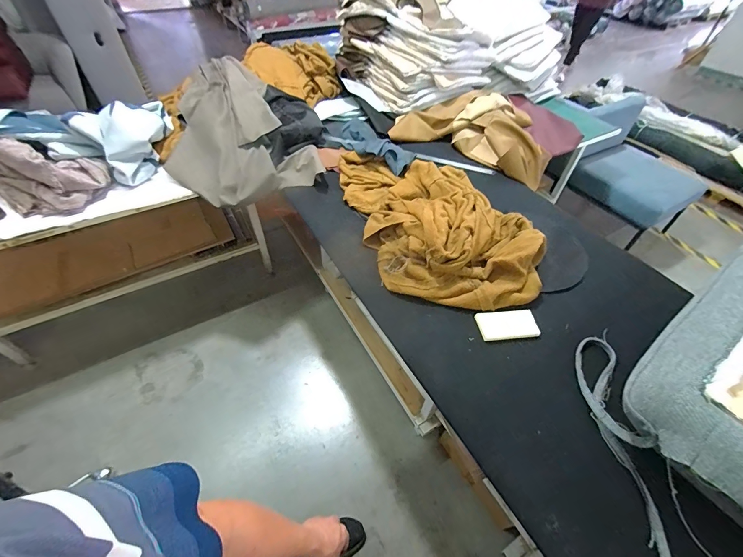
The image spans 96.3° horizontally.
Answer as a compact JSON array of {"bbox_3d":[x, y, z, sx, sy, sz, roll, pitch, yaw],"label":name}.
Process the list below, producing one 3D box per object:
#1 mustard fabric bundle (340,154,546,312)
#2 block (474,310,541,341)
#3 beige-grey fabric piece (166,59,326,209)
[{"bbox_3d":[0.228,-0.278,1.281,0.553,0.144,0.930,-13,51,-13],"label":"mustard fabric bundle"},{"bbox_3d":[0.413,0.141,1.015,0.173,0.023,0.097,-3,49,-5],"label":"block"},{"bbox_3d":[-0.635,-0.704,1.580,0.647,0.307,0.748,-14,51,-14],"label":"beige-grey fabric piece"}]

